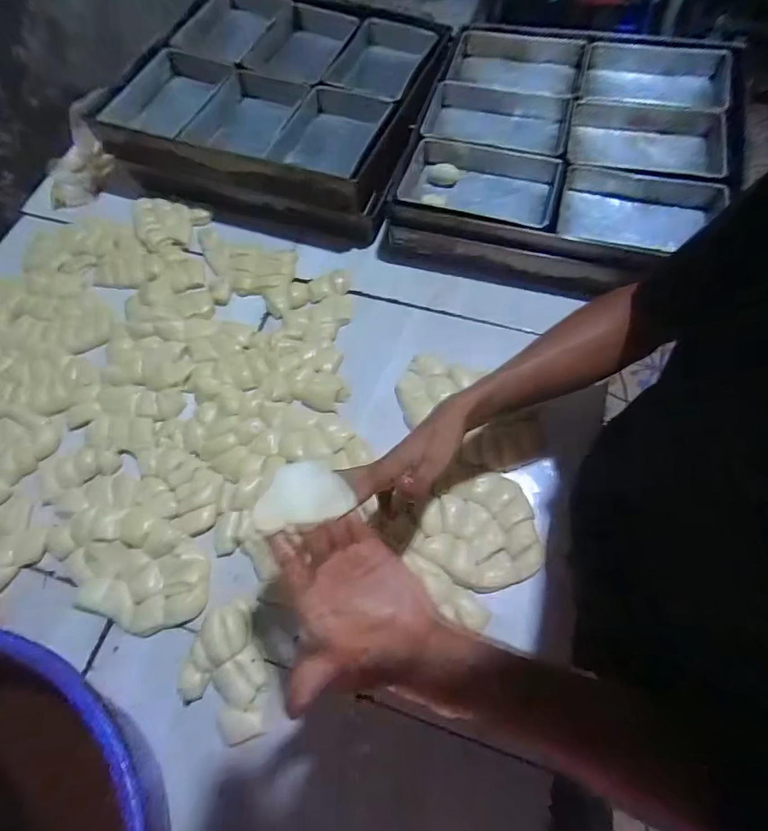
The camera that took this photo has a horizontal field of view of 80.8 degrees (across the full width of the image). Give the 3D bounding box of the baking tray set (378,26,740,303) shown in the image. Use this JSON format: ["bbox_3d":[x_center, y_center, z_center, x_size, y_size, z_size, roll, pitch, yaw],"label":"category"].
[{"bbox_3d":[0.271,-0.405,0.707,0.452,0.096,0.465,13,67,8],"label":"baking tray set"}]

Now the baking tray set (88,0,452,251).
[{"bbox_3d":[-0.180,-0.547,0.777,0.472,0.114,0.463,15,67,9],"label":"baking tray set"}]

